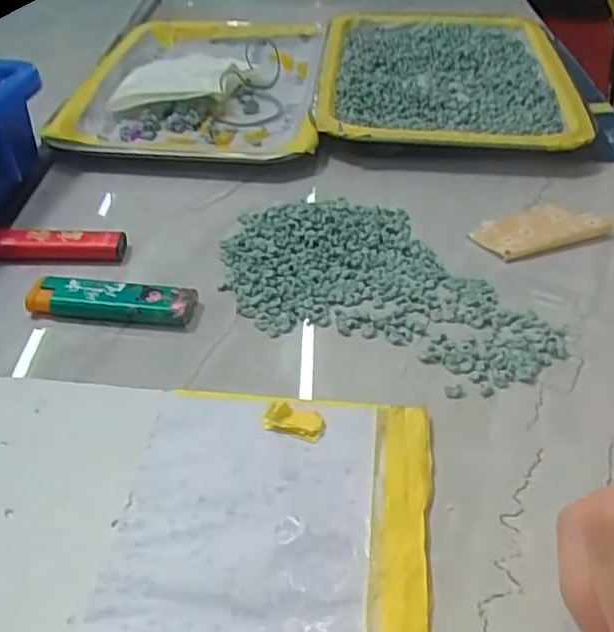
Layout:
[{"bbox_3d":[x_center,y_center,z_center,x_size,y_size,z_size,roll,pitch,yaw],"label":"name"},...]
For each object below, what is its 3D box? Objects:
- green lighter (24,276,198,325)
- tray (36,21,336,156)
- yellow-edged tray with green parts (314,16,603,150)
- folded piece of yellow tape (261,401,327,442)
[{"bbox_3d":[-0.097,-0.007,0.329,0.084,0.011,0.022,5,39,4],"label":"green lighter"},{"bbox_3d":[-0.079,-0.189,0.530,0.177,0.022,0.268,3,39,2],"label":"tray"},{"bbox_3d":[0.109,-0.193,0.531,0.189,0.023,0.275,6,39,6],"label":"yellow-edged tray with green parts"},{"bbox_3d":[-0.005,0.041,0.268,0.024,0.007,0.013,11,40,12],"label":"folded piece of yellow tape"}]

